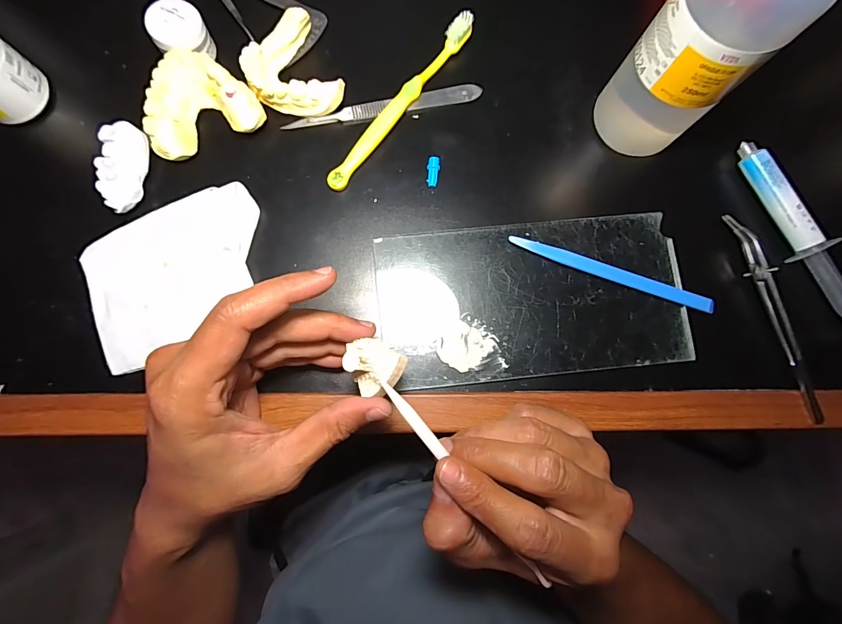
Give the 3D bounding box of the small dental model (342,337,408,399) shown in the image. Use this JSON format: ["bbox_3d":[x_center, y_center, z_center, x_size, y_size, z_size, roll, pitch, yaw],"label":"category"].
[{"bbox_3d":[-0.026,0.027,0.203,0.030,0.015,0.027,39,82,3],"label":"small dental model"}]

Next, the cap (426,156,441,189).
[{"bbox_3d":[0.008,-0.094,0.264,0.008,0.006,0.020,3,81,-3],"label":"cap"}]

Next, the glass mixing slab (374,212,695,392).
[{"bbox_3d":[0.072,-0.008,0.254,0.195,0.005,0.100,-5,82,-4],"label":"glass mixing slab"}]

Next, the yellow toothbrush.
[{"bbox_3d":[-0.013,-0.143,0.265,0.012,0.016,0.152,37,82,3],"label":"yellow toothbrush"}]

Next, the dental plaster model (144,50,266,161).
[{"bbox_3d":[-0.143,-0.136,0.253,0.070,0.021,0.057,-21,83,-6],"label":"dental plaster model"}]

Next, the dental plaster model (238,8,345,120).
[{"bbox_3d":[-0.087,-0.160,0.261,0.054,0.023,0.067,-28,84,-7],"label":"dental plaster model"}]

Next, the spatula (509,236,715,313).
[{"bbox_3d":[0.124,-0.026,0.254,0.134,0.005,0.009,19,93,0],"label":"spatula"}]

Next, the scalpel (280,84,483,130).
[{"bbox_3d":[-0.025,-0.142,0.270,0.137,0.004,0.013,-13,82,-5],"label":"scalpel"}]

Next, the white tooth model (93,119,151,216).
[{"bbox_3d":[-0.187,-0.091,0.245,0.021,0.013,0.058,-3,82,-3],"label":"white tooth model"}]

